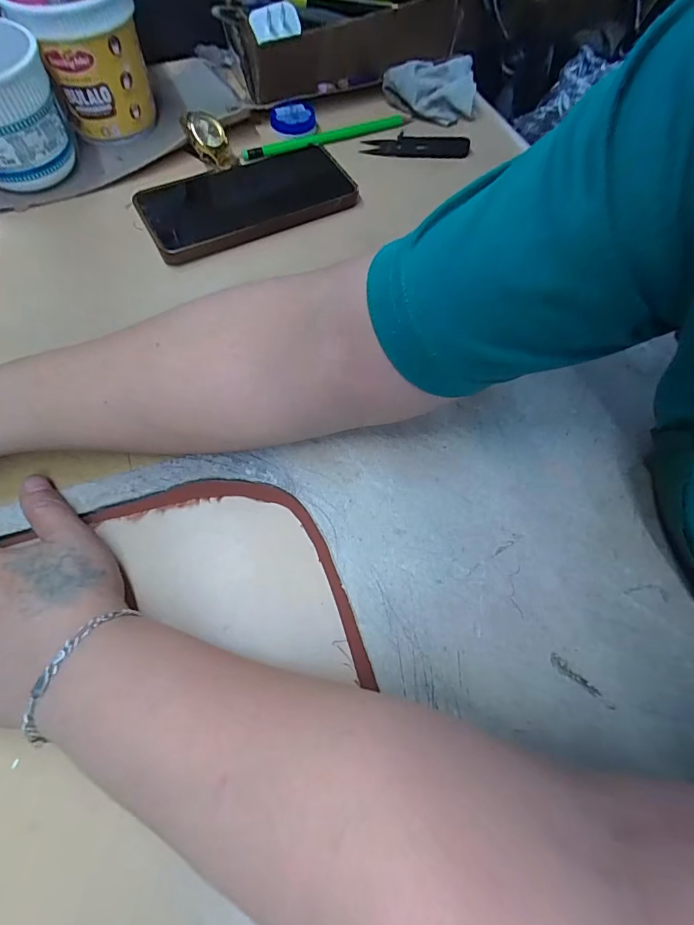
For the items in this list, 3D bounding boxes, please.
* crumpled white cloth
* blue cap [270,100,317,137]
[{"bbox_3d":[0.080,-0.366,0.413,0.086,0.035,0.069,6,65,1],"label":"crumpled white cloth"},{"bbox_3d":[-0.050,-0.320,0.398,0.042,0.013,0.040,1,65,-2],"label":"blue cap"}]

